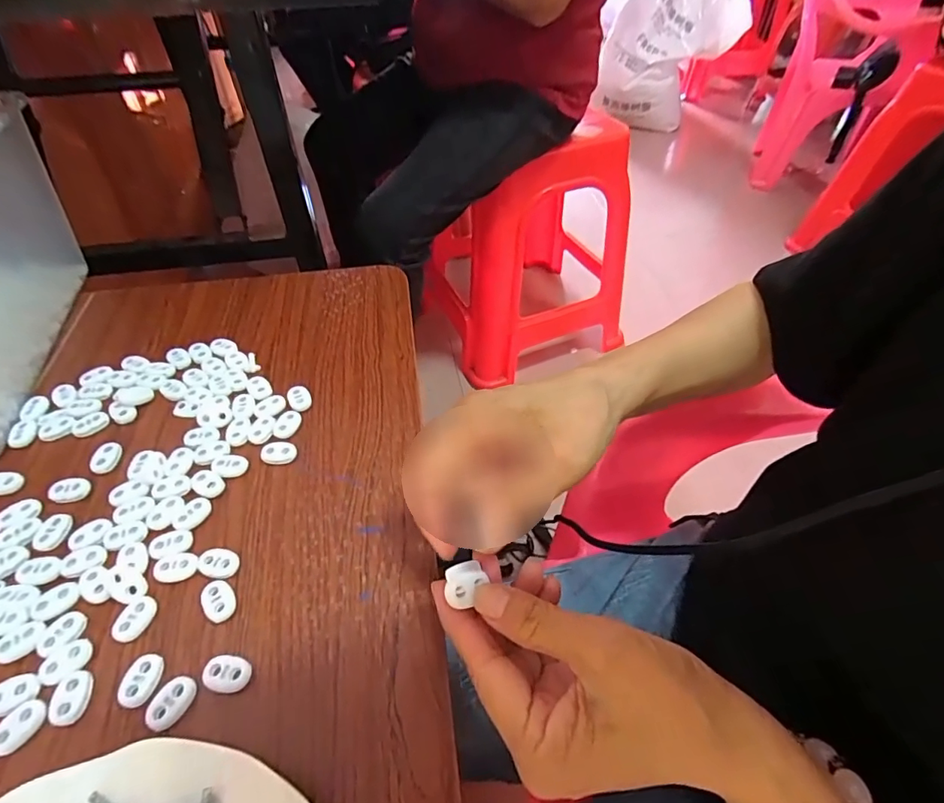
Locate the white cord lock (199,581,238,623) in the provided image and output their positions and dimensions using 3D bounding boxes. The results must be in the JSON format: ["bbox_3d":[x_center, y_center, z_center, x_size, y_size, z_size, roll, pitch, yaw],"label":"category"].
[{"bbox_3d":[-0.135,0.106,0.265,0.015,0.004,0.023,-22,52,-18],"label":"white cord lock"}]

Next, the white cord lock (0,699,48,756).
[{"bbox_3d":[-0.209,0.149,0.227,0.016,0.004,0.023,28,54,22],"label":"white cord lock"}]

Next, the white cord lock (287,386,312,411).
[{"bbox_3d":[-0.126,-0.003,0.360,0.015,0.006,0.022,-25,53,-21],"label":"white cord lock"}]

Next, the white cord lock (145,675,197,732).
[{"bbox_3d":[-0.142,0.140,0.232,0.017,0.004,0.023,21,52,18],"label":"white cord lock"}]

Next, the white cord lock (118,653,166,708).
[{"bbox_3d":[-0.159,0.134,0.239,0.015,0.004,0.023,12,50,11],"label":"white cord lock"}]

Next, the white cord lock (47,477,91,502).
[{"bbox_3d":[-0.254,0.056,0.312,0.023,0.006,0.014,-6,49,-5],"label":"white cord lock"}]

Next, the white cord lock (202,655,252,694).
[{"bbox_3d":[-0.119,0.132,0.240,0.022,0.004,0.016,3,49,3],"label":"white cord lock"}]

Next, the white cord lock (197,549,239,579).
[{"bbox_3d":[-0.143,0.091,0.279,0.022,0.004,0.016,9,49,8],"label":"white cord lock"}]

